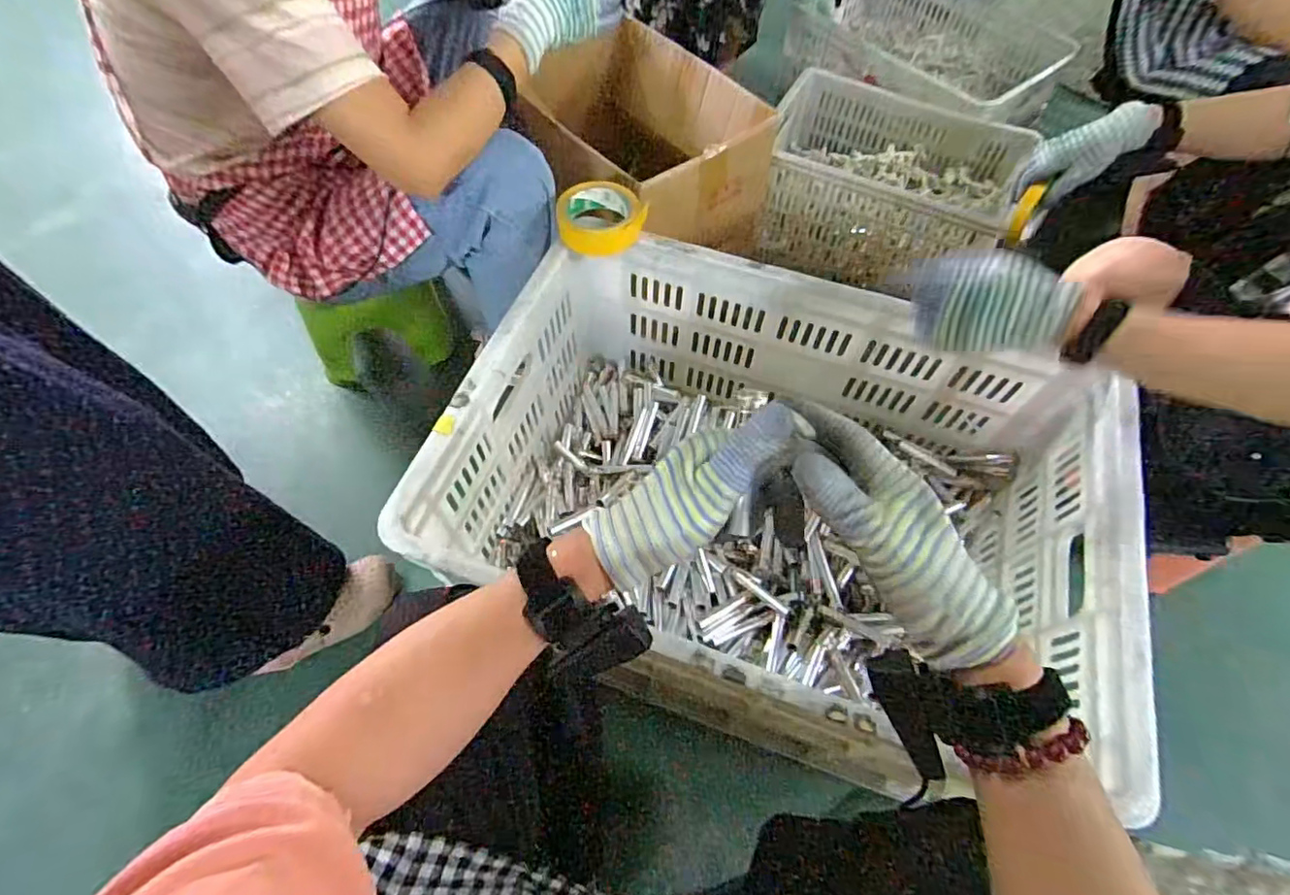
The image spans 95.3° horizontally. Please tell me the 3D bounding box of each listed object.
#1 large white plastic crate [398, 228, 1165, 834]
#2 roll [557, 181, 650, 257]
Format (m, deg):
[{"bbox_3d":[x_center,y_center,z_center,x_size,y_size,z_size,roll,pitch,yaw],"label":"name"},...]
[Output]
[{"bbox_3d":[0.140,0.055,0.708,0.672,0.259,0.473,17,61,8],"label":"large white plastic crate"},{"bbox_3d":[-0.053,-0.286,0.737,0.108,0.041,0.108,1,60,-2],"label":"roll"}]

